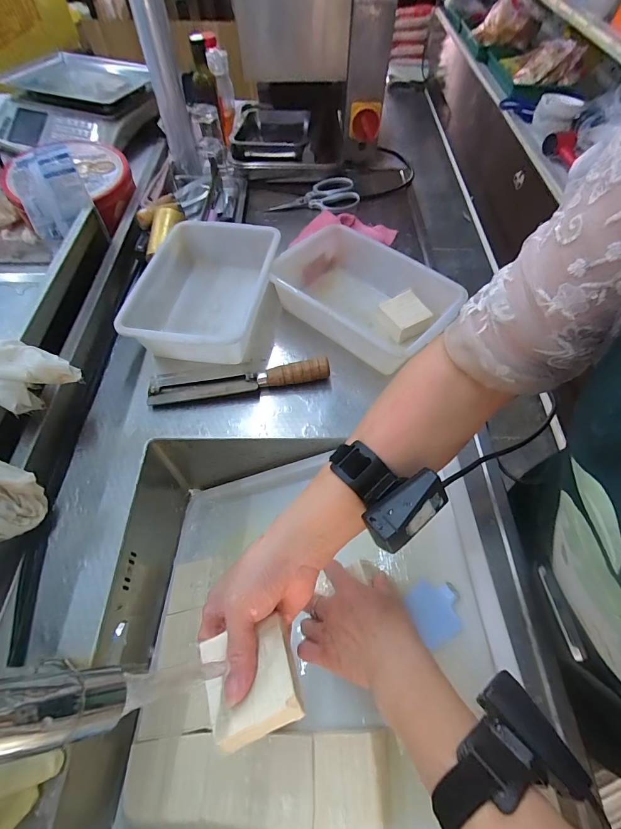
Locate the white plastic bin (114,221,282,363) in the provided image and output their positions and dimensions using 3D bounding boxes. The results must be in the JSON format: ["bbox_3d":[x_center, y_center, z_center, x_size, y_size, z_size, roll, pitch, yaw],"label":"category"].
[{"bbox_3d":[-0.168,-0.190,0.610,0.200,0.102,0.273,7,59,4],"label":"white plastic bin"}]

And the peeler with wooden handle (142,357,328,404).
[{"bbox_3d":[-0.105,-0.048,0.539,0.262,0.033,0.038,-9,59,-6],"label":"peeler with wooden handle"}]

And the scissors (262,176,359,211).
[{"bbox_3d":[0.004,-0.486,0.818,0.199,0.025,0.099,-9,59,-6],"label":"scissors"}]

